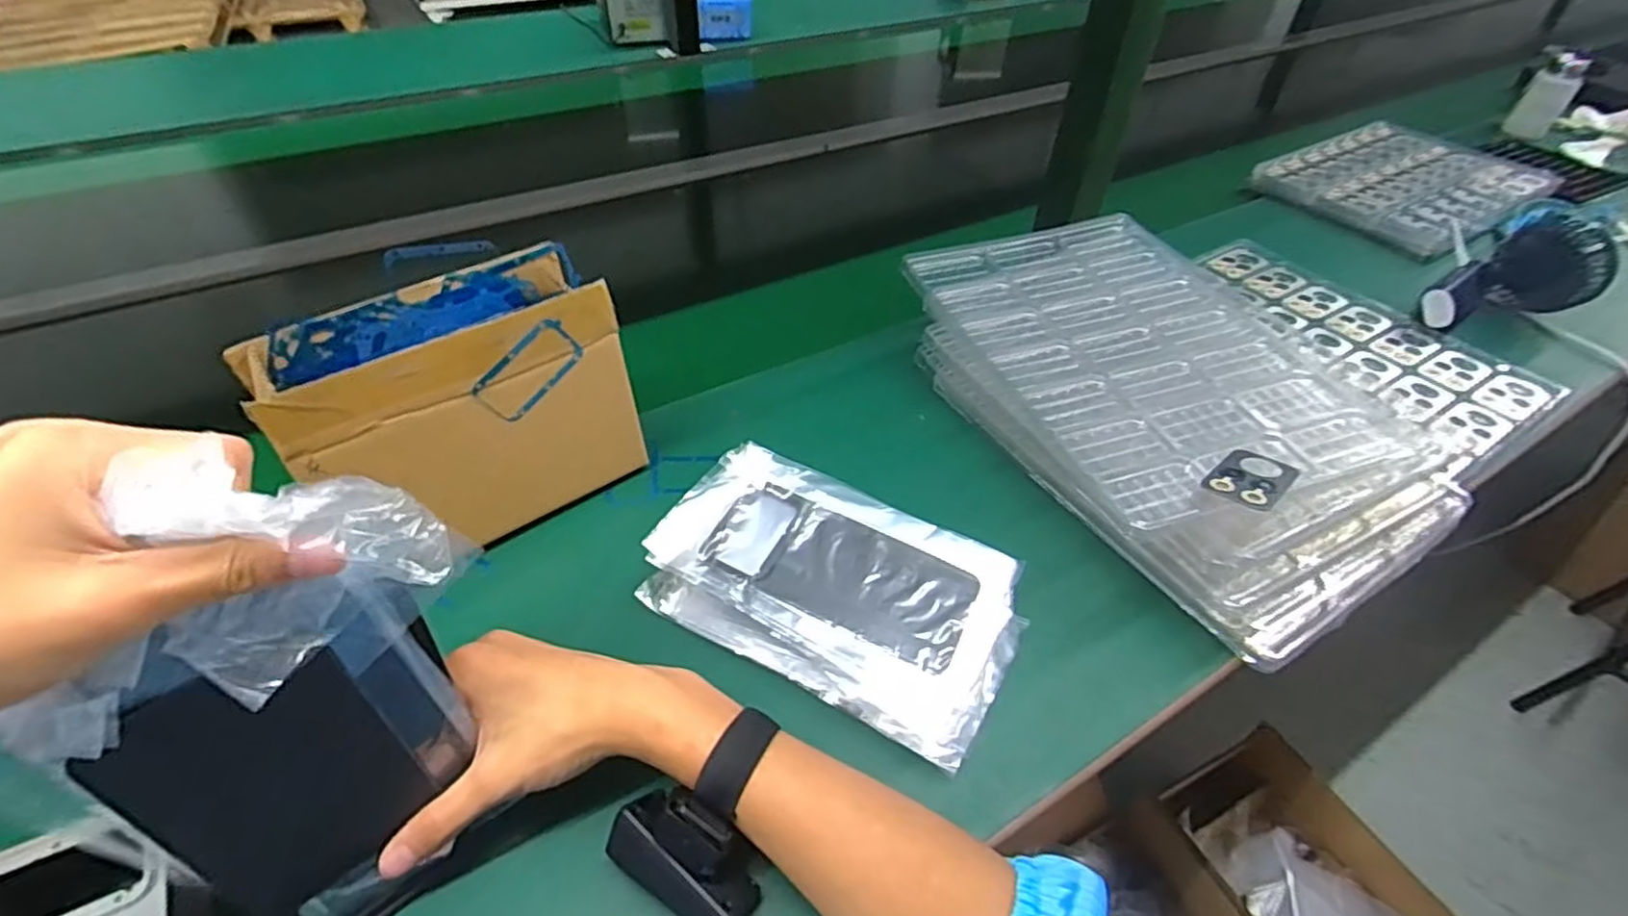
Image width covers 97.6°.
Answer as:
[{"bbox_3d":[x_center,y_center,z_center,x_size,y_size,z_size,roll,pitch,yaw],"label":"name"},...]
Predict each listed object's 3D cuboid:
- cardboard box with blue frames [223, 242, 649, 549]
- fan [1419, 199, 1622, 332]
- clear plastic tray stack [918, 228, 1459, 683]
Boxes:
[{"bbox_3d":[-0.219,-0.029,0.455,0.184,0.152,0.085,-29,52,-28],"label":"cardboard box with blue frames"},{"bbox_3d":[0.643,-0.160,0.645,0.187,0.076,0.098,-28,52,-27],"label":"fan"},{"bbox_3d":[0.254,-0.044,0.537,0.258,0.083,0.378,-15,47,-17],"label":"clear plastic tray stack"}]

